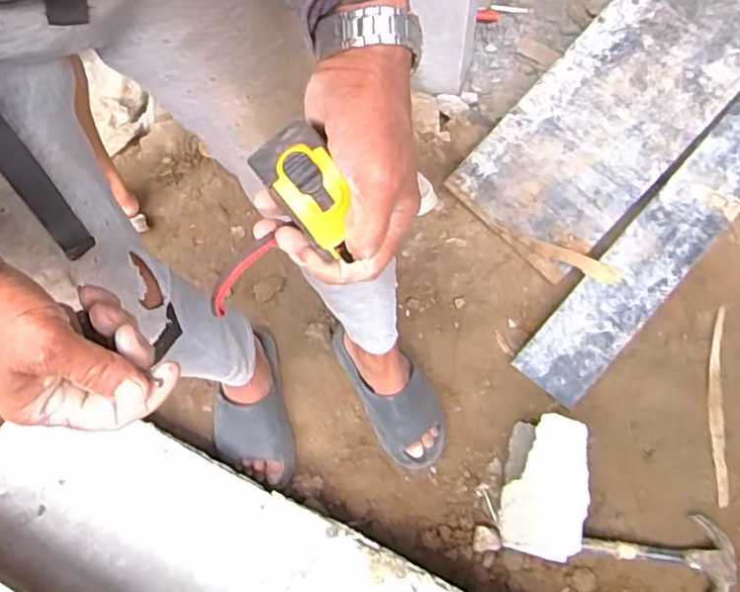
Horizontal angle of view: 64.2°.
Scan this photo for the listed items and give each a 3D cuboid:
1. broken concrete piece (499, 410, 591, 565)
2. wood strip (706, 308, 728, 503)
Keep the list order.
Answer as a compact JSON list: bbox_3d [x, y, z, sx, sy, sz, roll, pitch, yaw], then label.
[{"bbox_3d":[0.260,0.285,0.886,0.113,0.103,0.191,14,63,10],"label":"broken concrete piece"},{"bbox_3d":[0.599,0.179,1.019,0.033,0.015,0.374,12,63,9],"label":"wood strip"}]

